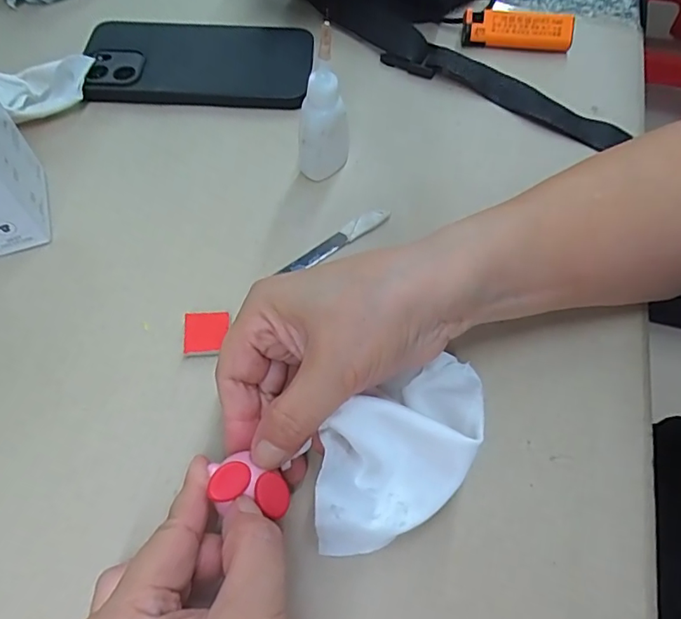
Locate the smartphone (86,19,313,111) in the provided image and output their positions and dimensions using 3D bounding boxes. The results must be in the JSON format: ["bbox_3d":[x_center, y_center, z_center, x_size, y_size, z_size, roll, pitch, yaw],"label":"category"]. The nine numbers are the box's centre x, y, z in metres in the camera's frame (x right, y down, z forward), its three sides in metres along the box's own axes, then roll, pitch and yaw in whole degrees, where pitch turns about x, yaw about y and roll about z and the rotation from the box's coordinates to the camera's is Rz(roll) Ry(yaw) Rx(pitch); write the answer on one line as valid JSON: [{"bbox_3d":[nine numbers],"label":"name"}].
[{"bbox_3d":[-0.103,-0.178,0.365,0.162,0.015,0.082,5,62,1],"label":"smartphone"}]

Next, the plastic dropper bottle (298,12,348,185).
[{"bbox_3d":[-0.009,-0.115,0.288,0.028,0.091,0.032,3,62,0],"label":"plastic dropper bottle"}]

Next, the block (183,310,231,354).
[{"bbox_3d":[-0.070,0.012,0.266,0.022,0.006,0.024,0,62,-1],"label":"block"}]

